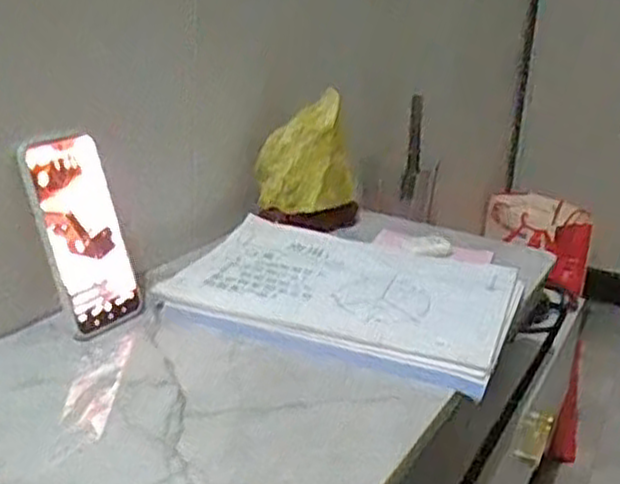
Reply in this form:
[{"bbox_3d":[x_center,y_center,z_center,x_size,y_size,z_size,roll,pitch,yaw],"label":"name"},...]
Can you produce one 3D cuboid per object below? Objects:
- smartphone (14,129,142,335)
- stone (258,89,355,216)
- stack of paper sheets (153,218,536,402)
[{"bbox_3d":[-0.185,-0.009,0.641,0.009,0.160,0.077,-6,14,38],"label":"smartphone"},{"bbox_3d":[0.000,-0.093,0.892,0.054,0.133,0.117,18,24,40],"label":"stone"},{"bbox_3d":[0.038,0.041,0.734,0.298,0.029,0.251,9,19,18],"label":"stack of paper sheets"}]

